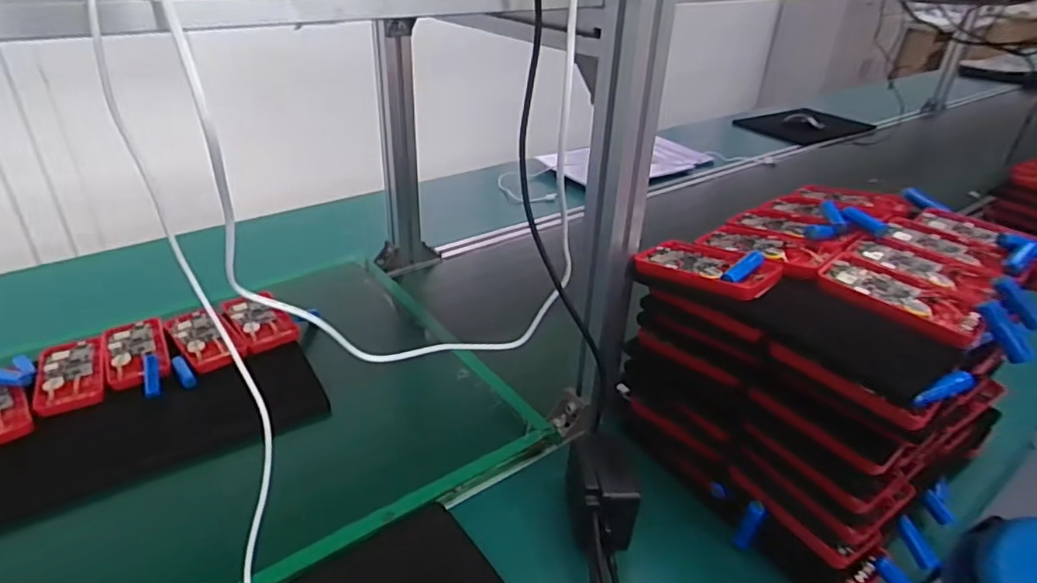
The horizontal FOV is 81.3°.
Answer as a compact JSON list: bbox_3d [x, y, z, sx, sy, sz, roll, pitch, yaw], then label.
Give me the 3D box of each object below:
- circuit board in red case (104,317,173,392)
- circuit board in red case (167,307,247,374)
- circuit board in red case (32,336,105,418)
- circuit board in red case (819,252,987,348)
[{"bbox_3d":[-0.456,0.072,0.721,0.064,0.015,0.131,-17,36,-28],"label":"circuit board in red case"},{"bbox_3d":[-0.384,0.061,0.746,0.063,0.019,0.121,-26,41,-38],"label":"circuit board in red case"},{"bbox_3d":[-0.509,0.092,0.686,0.063,0.010,0.128,-13,36,-28],"label":"circuit board in red case"},{"bbox_3d":[0.319,0.005,0.508,0.068,0.015,0.123,-25,41,-37],"label":"circuit board in red case"}]

